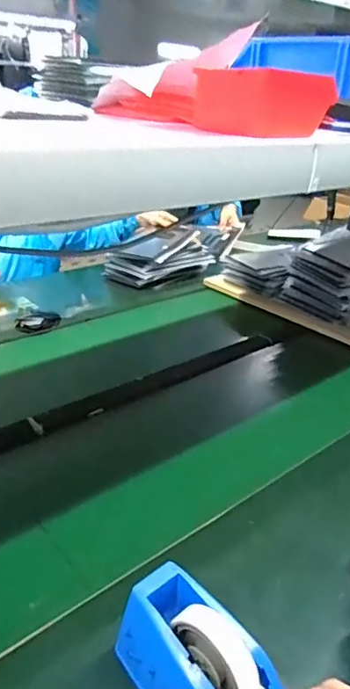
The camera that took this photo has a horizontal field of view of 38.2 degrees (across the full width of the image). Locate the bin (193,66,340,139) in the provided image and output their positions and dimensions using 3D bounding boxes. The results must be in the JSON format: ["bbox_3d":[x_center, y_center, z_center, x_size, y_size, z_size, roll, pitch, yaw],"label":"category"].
[{"bbox_3d":[0.099,-0.284,0.596,0.128,0.066,0.122,-18,33,-35],"label":"bin"}]

